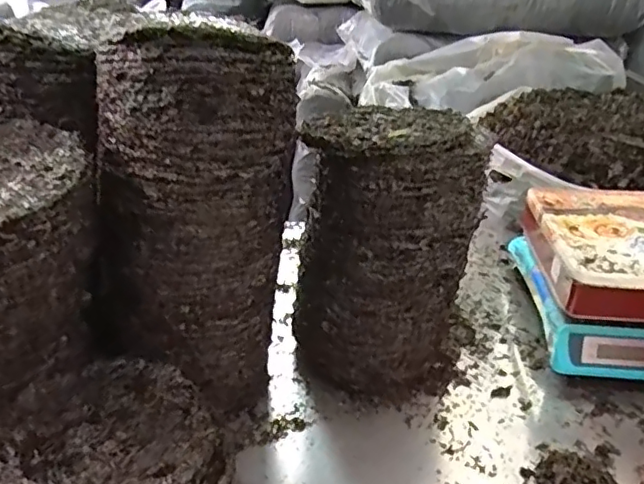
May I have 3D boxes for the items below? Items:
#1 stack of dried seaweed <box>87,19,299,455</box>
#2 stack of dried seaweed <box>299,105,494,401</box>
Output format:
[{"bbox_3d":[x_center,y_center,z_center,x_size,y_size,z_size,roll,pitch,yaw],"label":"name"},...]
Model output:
[{"bbox_3d":[-0.148,-0.008,0.624,0.184,0.428,0.186,24,35,37],"label":"stack of dried seaweed"},{"bbox_3d":[0.082,0.010,0.727,0.218,0.323,0.198,7,28,11],"label":"stack of dried seaweed"}]

